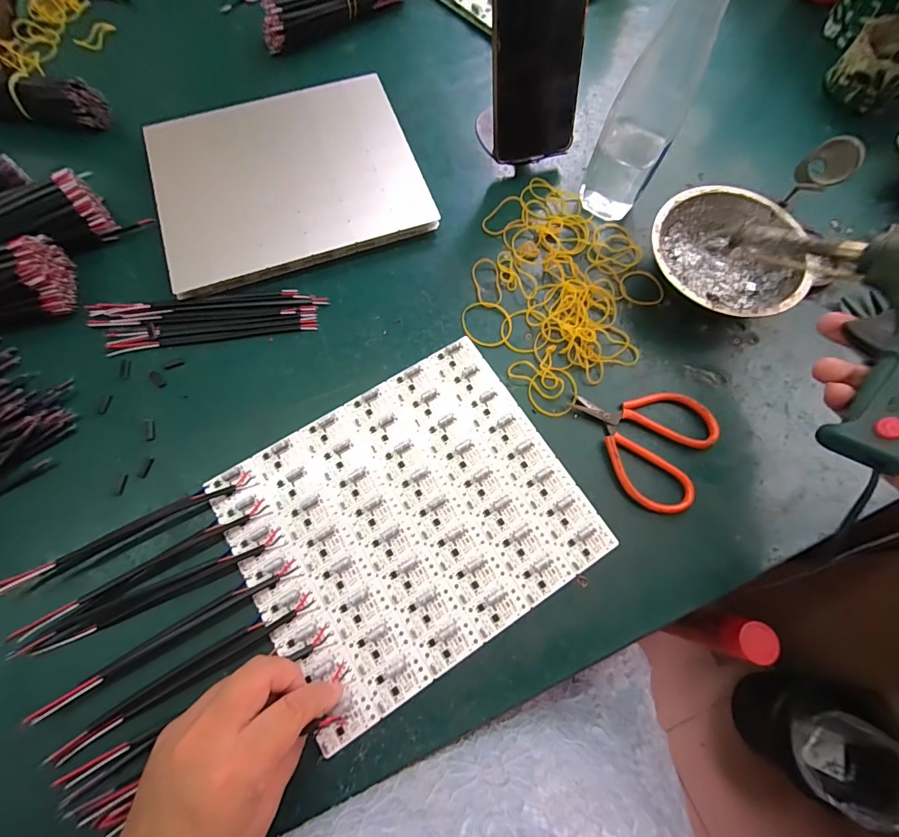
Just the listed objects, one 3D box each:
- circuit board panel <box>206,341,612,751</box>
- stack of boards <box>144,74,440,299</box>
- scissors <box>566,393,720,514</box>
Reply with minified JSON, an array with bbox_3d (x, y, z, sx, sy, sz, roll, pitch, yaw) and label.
[{"bbox_3d":[-0.029,0.070,0.305,0.228,0.007,0.198,-31,76,-9],"label":"circuit board panel"},{"bbox_3d":[-0.155,-0.233,0.391,0.231,0.017,0.206,-19,74,-6],"label":"stack of boards"},{"bbox_3d":[0.163,0.015,0.323,0.090,0.008,0.107,-27,75,-8],"label":"scissors"}]

